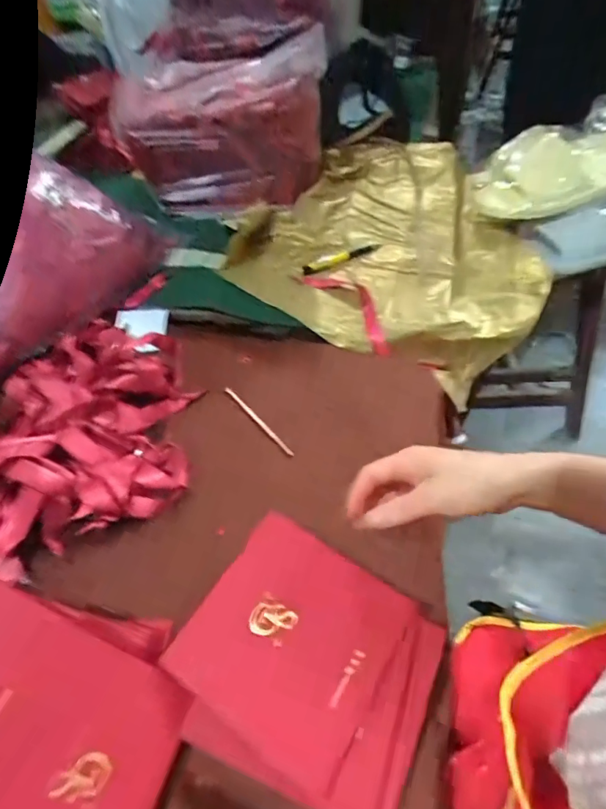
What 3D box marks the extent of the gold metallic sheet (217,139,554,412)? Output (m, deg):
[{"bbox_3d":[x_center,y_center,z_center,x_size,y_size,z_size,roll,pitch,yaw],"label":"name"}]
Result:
[{"bbox_3d":[0.157,-0.229,0.714,0.405,0.116,0.449,25,59,23],"label":"gold metallic sheet"}]

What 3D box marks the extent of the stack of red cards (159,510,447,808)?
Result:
[{"bbox_3d":[0.004,0.192,0.351,0.179,0.027,0.159,28,63,15],"label":"stack of red cards"}]

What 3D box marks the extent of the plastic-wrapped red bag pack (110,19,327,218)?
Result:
[{"bbox_3d":[-0.109,-0.404,0.692,0.270,0.205,0.143,8,54,12],"label":"plastic-wrapped red bag pack"}]

